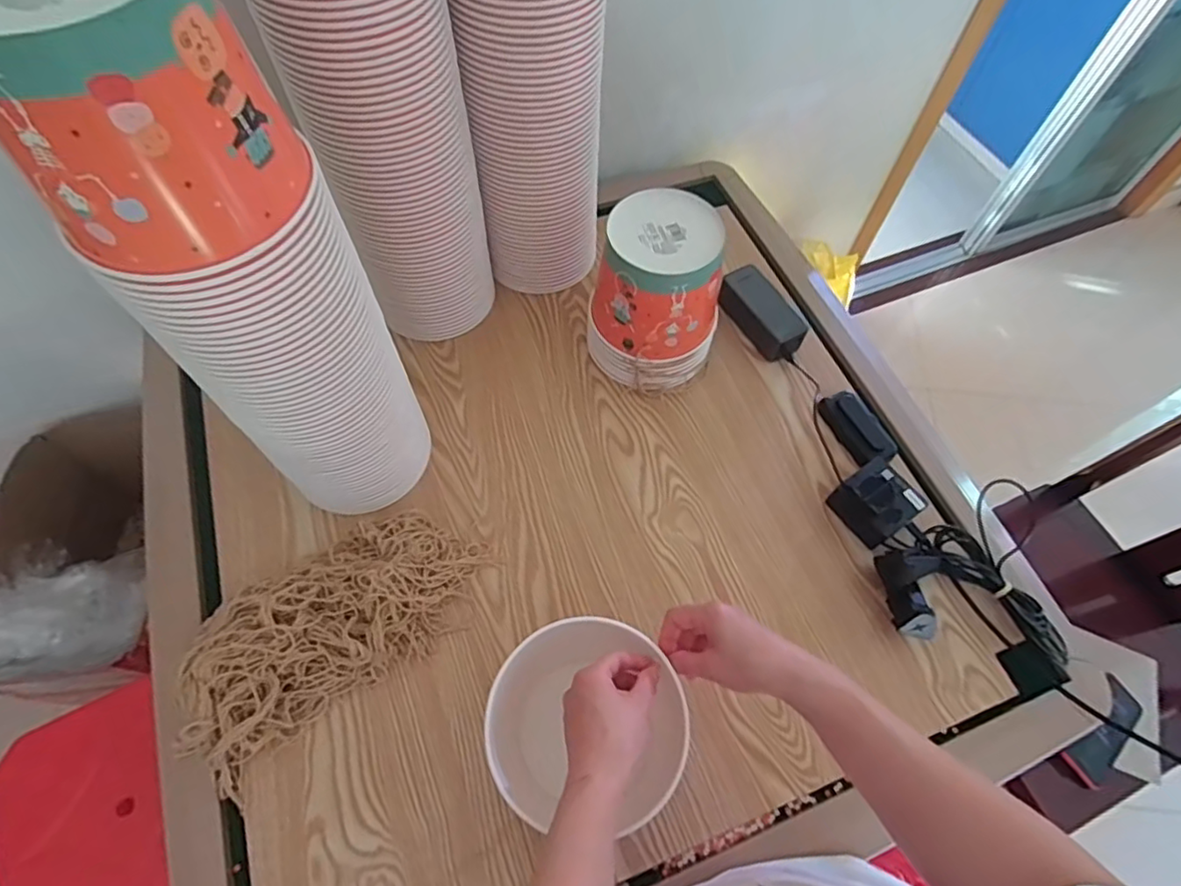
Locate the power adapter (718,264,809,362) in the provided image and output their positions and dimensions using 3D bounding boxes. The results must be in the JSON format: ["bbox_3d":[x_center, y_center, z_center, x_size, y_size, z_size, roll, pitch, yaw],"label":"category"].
[{"bbox_3d":[0.231,-0.173,0.829,0.060,0.046,0.130,-29,67,-15],"label":"power adapter"}]

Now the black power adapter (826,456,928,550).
[{"bbox_3d":[0.330,0.067,0.708,0.075,0.058,0.076,-32,68,-16],"label":"black power adapter"}]

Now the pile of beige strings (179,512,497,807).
[{"bbox_3d":[-0.263,0.178,0.627,0.313,0.067,0.154,-34,68,-17],"label":"pile of beige strings"}]

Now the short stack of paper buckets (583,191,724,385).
[{"bbox_3d":[0.079,-0.176,0.751,0.153,0.197,0.148,12,63,5],"label":"short stack of paper buckets"}]

